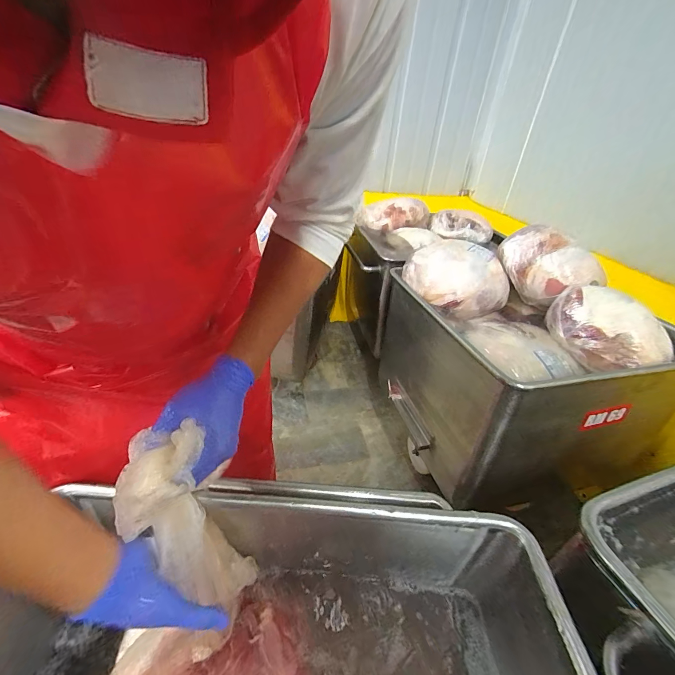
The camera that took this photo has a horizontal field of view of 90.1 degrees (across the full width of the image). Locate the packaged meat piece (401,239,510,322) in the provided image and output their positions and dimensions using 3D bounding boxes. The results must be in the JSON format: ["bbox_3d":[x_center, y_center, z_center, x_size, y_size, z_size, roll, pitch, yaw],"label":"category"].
[{"bbox_3d":[0.364,-0.188,1.007,0.275,0.139,0.252,-8,36,-18],"label":"packaged meat piece"}]

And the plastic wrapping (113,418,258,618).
[{"bbox_3d":[-0.175,0.235,0.407,0.090,0.311,0.069,-24,36,-29],"label":"plastic wrapping"}]

